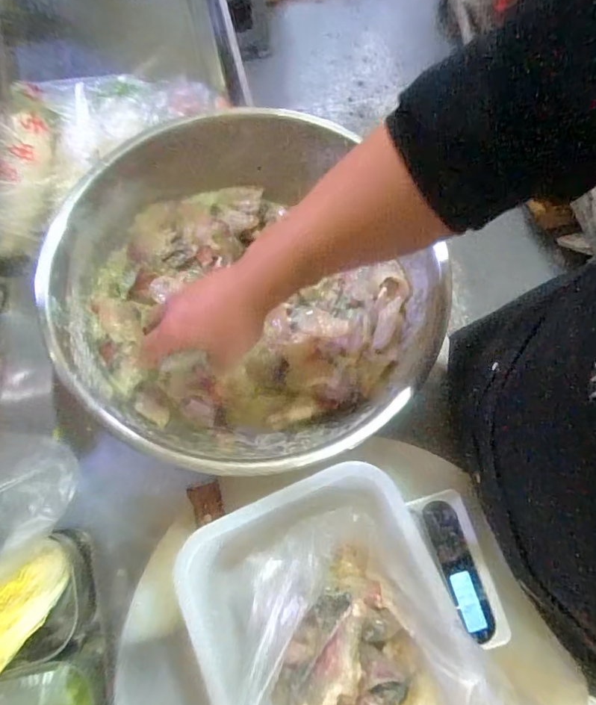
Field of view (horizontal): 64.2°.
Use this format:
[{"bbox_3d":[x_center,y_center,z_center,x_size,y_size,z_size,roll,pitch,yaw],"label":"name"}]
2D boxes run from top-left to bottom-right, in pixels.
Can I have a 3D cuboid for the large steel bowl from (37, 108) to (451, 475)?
[{"bbox_3d":[-0.063,-0.064,0.509,0.348,0.112,0.367,1,71,-2],"label":"large steel bowl"}]

